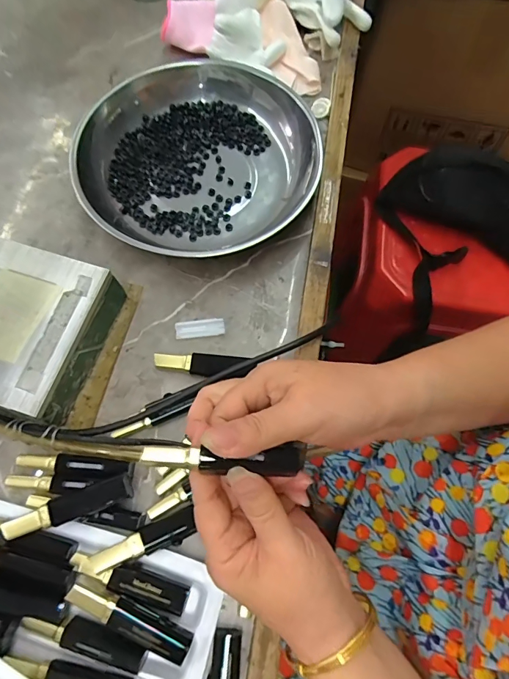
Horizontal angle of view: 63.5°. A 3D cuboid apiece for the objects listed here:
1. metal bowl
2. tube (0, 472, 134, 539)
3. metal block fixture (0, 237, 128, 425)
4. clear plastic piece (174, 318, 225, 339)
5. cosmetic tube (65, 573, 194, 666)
[{"bbox_3d":[-0.050,-0.171,0.384,0.205,0.056,0.223,28,71,9],"label":"metal bowl"},{"bbox_3d":[-0.127,0.116,0.284,0.083,0.018,0.019,-21,71,-9],"label":"tube"},{"bbox_3d":[-0.187,-0.010,0.327,0.121,0.052,0.120,19,70,6],"label":"metal block fixture"},{"bbox_3d":[-0.047,-0.010,0.354,0.042,0.004,0.017,-8,69,-4],"label":"clear plastic piece"},{"bbox_3d":[-0.080,0.177,0.262,0.083,0.014,0.017,25,70,8],"label":"cosmetic tube"}]

